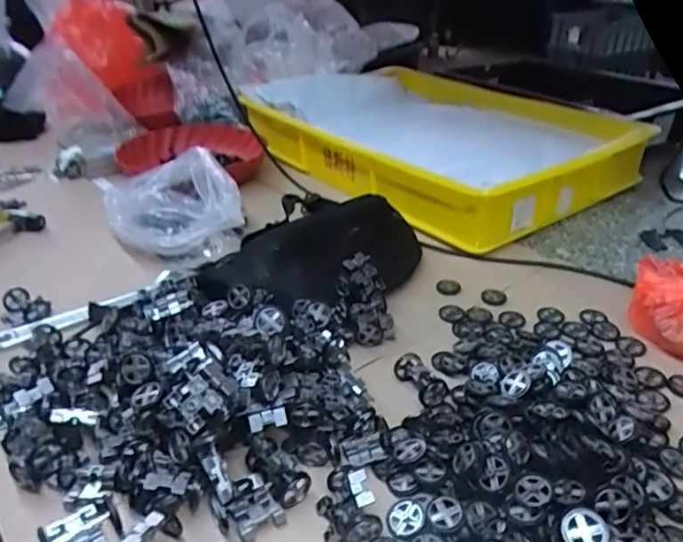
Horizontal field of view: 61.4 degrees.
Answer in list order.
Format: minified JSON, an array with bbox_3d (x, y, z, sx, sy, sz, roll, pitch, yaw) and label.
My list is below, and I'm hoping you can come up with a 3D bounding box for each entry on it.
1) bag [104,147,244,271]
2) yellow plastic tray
[{"bbox_3d":[-0.238,-0.094,0.774,0.148,0.091,0.237,-18,36,-27],"label":"bag"},{"bbox_3d":[0.143,-0.231,0.981,0.428,0.111,0.587,-22,38,-31],"label":"yellow plastic tray"}]

